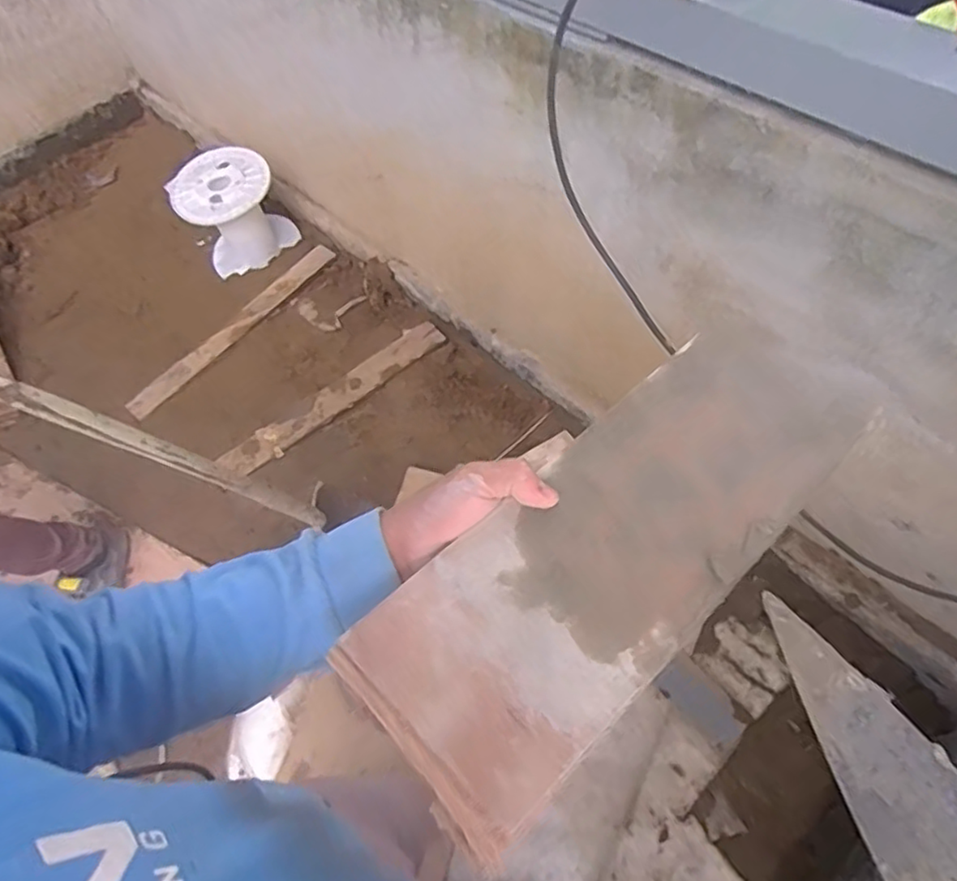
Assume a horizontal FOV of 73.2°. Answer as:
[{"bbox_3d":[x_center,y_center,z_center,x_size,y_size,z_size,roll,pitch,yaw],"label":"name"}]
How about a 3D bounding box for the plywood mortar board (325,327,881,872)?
[{"bbox_3d":[0.094,0.043,0.374,0.360,0.019,0.124,-38,63,-25],"label":"plywood mortar board"}]

